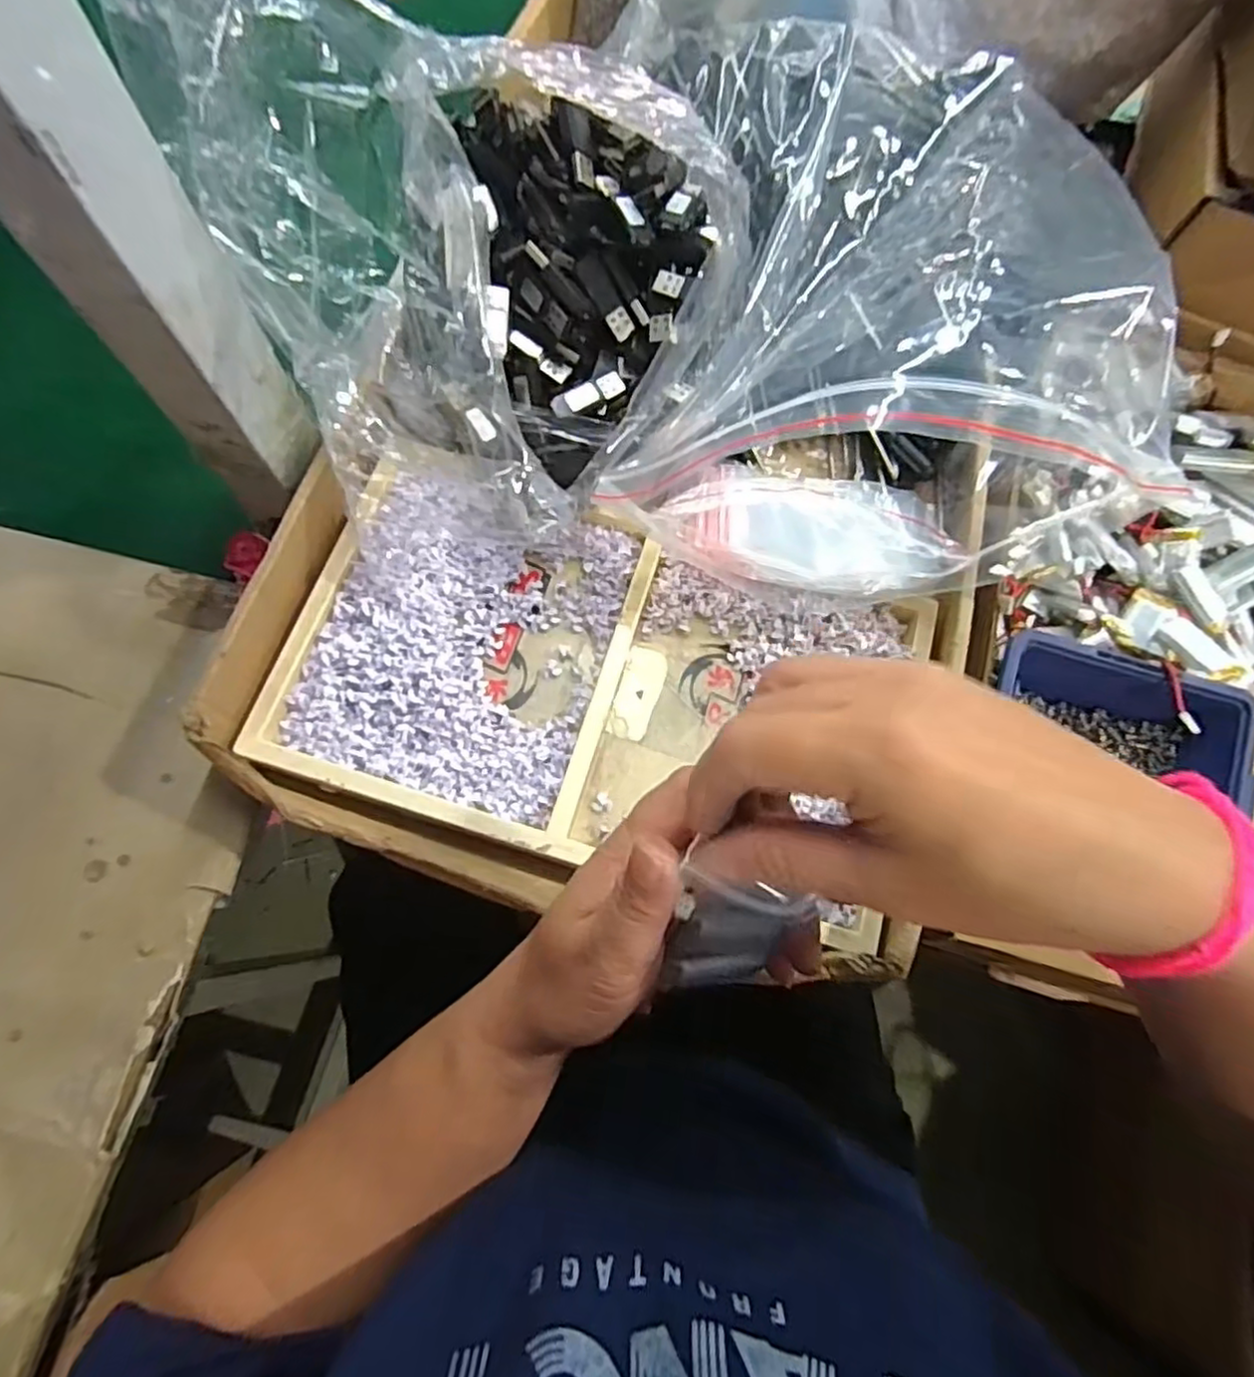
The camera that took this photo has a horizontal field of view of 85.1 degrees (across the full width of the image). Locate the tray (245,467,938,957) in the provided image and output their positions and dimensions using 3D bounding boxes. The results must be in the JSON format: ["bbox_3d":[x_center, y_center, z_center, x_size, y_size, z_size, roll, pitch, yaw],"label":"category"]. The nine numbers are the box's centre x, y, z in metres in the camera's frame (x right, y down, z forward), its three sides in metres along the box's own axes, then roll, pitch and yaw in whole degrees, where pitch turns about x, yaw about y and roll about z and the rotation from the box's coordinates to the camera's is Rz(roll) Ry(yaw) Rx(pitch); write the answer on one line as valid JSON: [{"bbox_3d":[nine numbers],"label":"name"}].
[{"bbox_3d":[-0.013,-0.002,0.363,0.322,0.028,0.184,17,73,2],"label":"tray"}]

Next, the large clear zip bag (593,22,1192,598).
[{"bbox_3d":[0.124,-0.204,0.387,0.257,0.131,0.295,12,73,-3],"label":"large clear zip bag"}]

